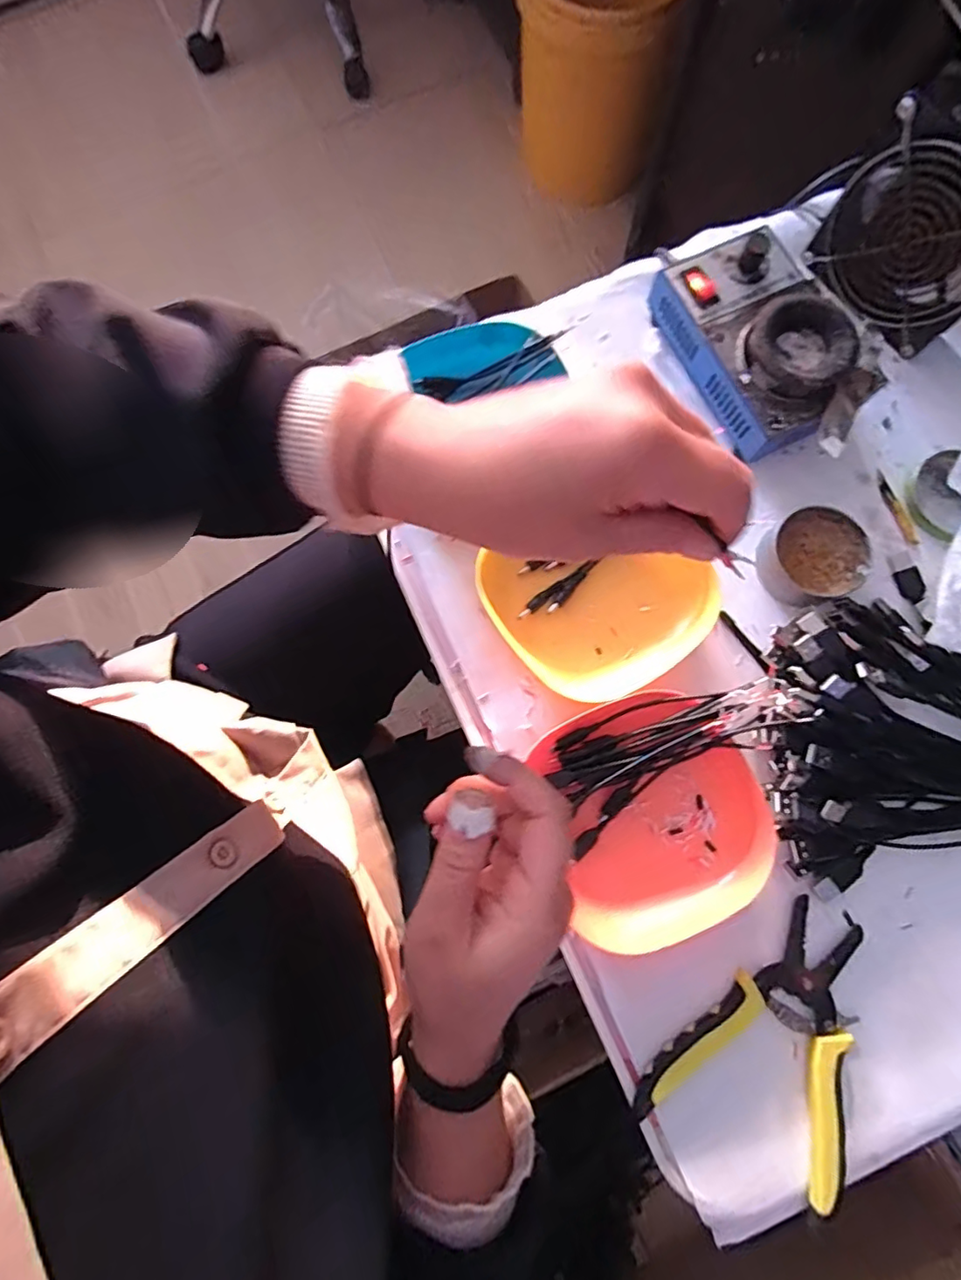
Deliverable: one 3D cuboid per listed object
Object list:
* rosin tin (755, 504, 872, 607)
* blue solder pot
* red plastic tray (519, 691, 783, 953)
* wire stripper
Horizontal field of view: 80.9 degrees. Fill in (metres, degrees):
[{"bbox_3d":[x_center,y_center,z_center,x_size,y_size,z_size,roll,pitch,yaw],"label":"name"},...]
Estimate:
[{"bbox_3d":[0.225,-0.055,0.385,0.065,0.025,0.061,0,79,2],"label":"rosin tin"},{"bbox_3d":[0.200,-0.214,0.397,0.105,0.056,0.155,-26,79,-3],"label":"blue solder pot"},{"bbox_3d":[0.110,0.105,0.351,0.131,0.028,0.137,-18,79,-1],"label":"red plastic tray"},{"bbox_3d":[0.178,0.237,0.336,0.112,0.014,0.153,32,82,8],"label":"wire stripper"}]

